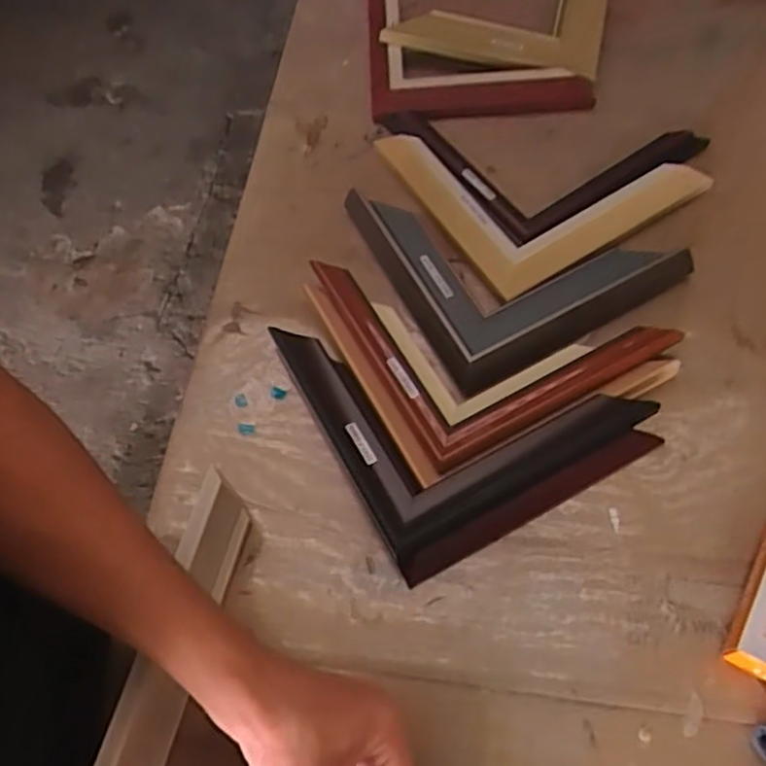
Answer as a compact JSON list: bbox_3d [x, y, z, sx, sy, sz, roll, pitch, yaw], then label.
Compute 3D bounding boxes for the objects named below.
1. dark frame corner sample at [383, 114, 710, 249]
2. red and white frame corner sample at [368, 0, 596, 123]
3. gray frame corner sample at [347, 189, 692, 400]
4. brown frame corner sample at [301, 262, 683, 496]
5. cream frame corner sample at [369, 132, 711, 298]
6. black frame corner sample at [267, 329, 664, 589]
[{"bbox_3d":[0.127,-0.170,0.571,0.264,0.015,0.136,8,63,9],"label":"dark frame corner sample"},{"bbox_3d":[0.087,-0.325,0.650,0.200,0.027,0.168,-4,61,3],"label":"red and white frame corner sample"},{"bbox_3d":[0.099,-0.110,0.552,0.200,0.036,0.199,-26,63,-9],"label":"gray frame corner sample"},{"bbox_3d":[0.076,-0.041,0.520,0.211,0.029,0.194,-24,64,-9],"label":"brown frame corner sample"},{"bbox_3d":[0.122,-0.186,0.580,0.193,0.015,0.207,-32,64,-12],"label":"cream frame corner sample"},{"bbox_3d":[0.054,0.001,0.490,0.200,0.041,0.209,-26,64,-10],"label":"black frame corner sample"}]

